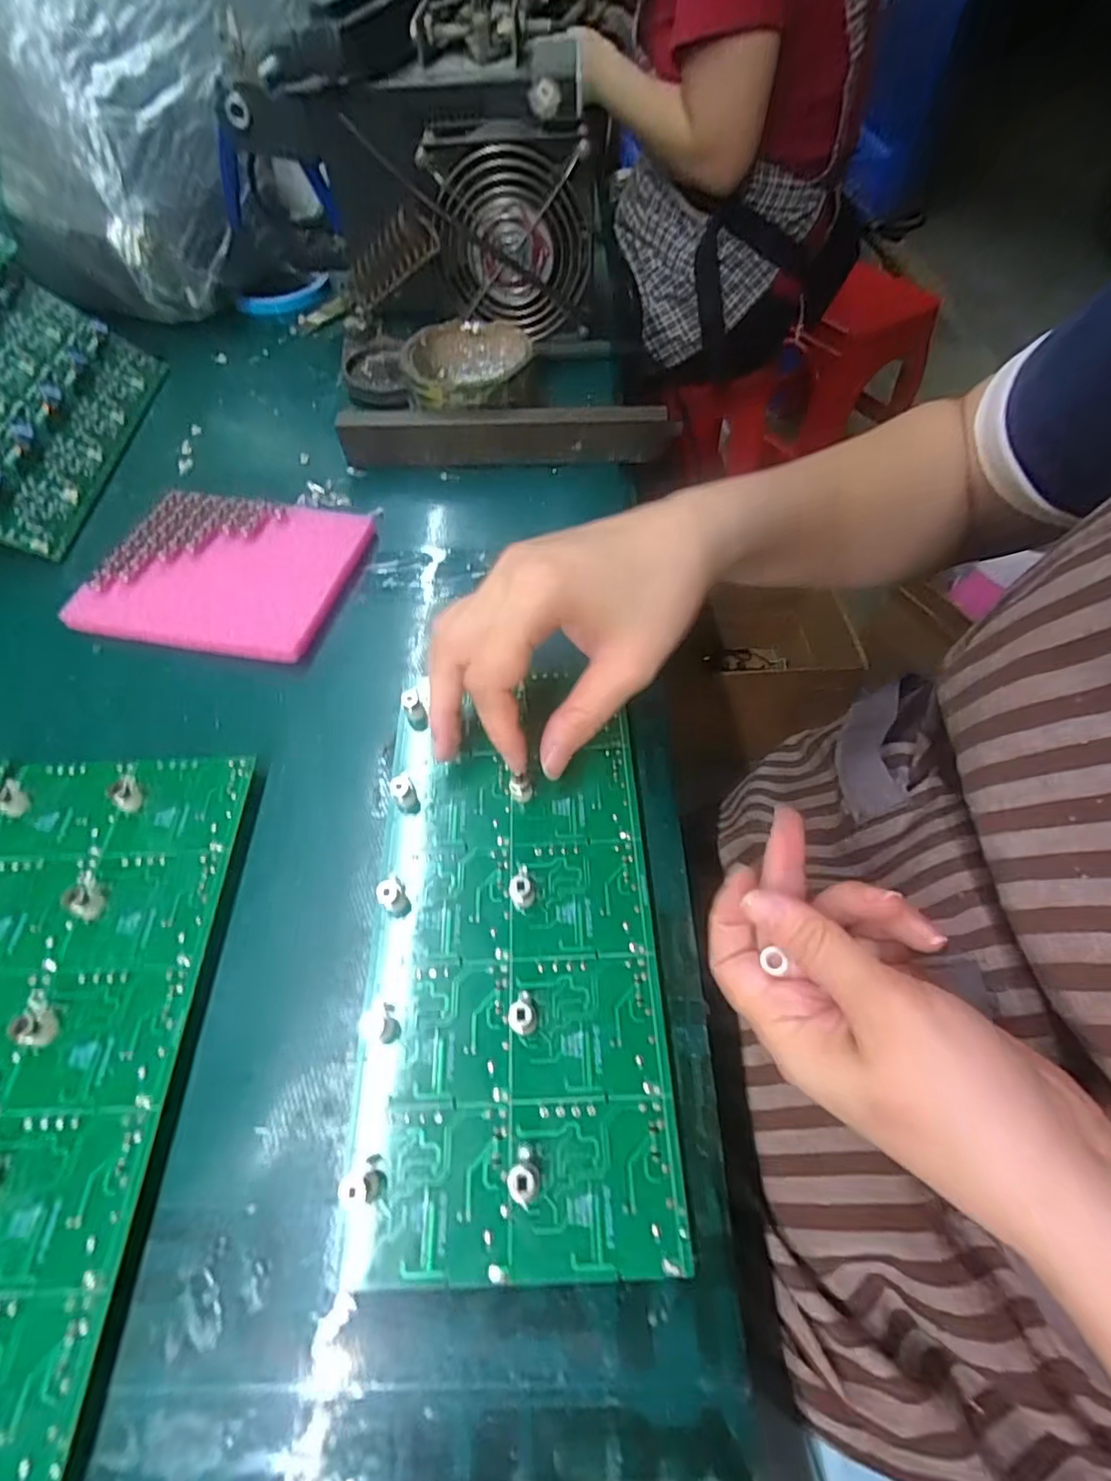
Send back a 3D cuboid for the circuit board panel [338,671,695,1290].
[{"bbox_3d":[-0.016,0.067,0.231,0.104,0.009,0.214,-2,58,-2],"label":"circuit board panel"}]

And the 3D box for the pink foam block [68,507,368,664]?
[{"bbox_3d":[-0.186,-0.098,0.343,0.138,0.012,0.112,9,58,5],"label":"pink foam block"}]

